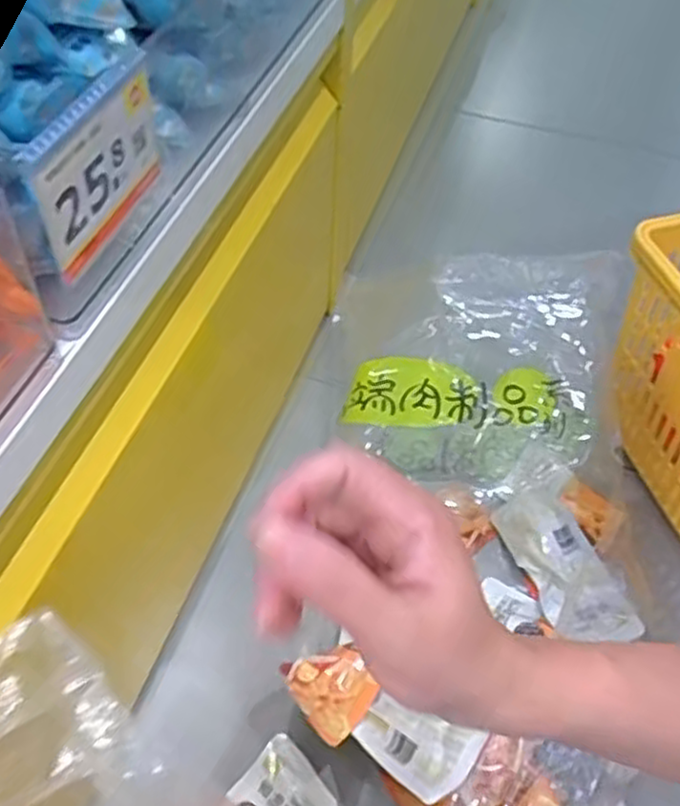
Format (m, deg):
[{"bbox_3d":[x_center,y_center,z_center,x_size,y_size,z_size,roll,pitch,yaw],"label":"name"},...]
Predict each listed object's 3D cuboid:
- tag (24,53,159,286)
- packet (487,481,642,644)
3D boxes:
[{"bbox_3d":[-0.106,-0.109,0.336,0.007,0.066,0.094,16,52,10],"label":"tag"},{"bbox_3d":[0.201,0.148,0.678,0.065,0.024,0.151,-32,53,7],"label":"packet"}]

